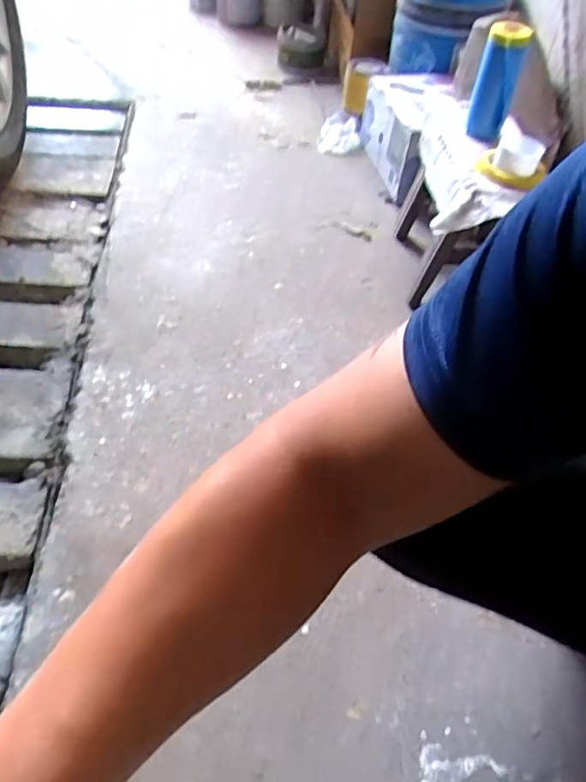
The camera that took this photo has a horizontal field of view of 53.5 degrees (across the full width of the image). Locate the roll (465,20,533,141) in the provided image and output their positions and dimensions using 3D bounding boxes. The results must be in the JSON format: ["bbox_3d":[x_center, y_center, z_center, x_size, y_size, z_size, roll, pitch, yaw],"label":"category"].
[{"bbox_3d":[0.323,-0.483,0.913,0.065,0.149,0.059,19,47,9],"label":"roll"}]

